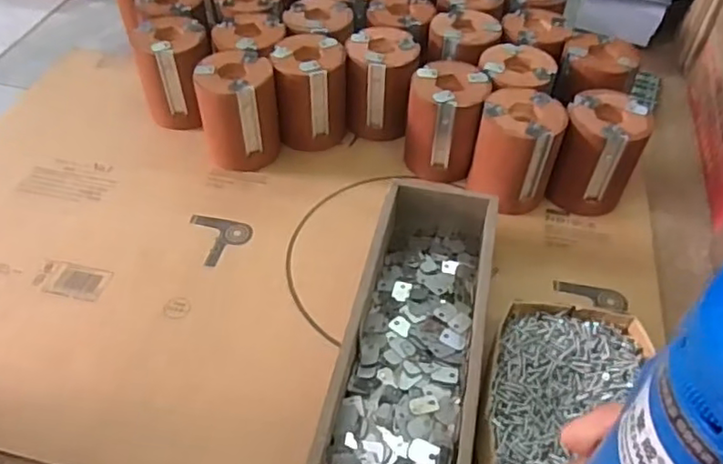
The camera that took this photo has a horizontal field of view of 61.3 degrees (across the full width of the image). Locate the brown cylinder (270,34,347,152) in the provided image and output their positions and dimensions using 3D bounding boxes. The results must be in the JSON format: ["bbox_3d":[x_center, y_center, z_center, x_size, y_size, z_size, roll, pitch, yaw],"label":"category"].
[{"bbox_3d":[-0.055,-0.150,0.669,0.075,0.100,0.072,-7,48,-9],"label":"brown cylinder"}]

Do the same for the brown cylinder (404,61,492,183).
[{"bbox_3d":[0.088,-0.117,0.641,0.075,0.095,0.081,15,48,11],"label":"brown cylinder"}]

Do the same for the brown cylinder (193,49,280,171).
[{"bbox_3d":[-0.128,-0.127,0.645,0.078,0.101,0.076,-8,48,-10],"label":"brown cylinder"}]

